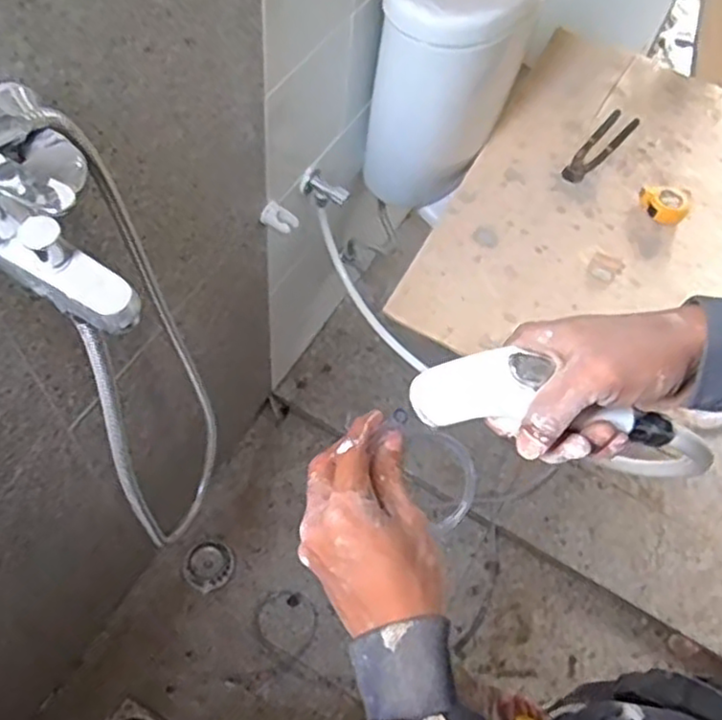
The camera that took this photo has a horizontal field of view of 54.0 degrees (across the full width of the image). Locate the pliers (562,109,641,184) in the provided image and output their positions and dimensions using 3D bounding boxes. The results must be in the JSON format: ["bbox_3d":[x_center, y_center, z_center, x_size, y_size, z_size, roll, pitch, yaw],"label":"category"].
[{"bbox_3d":[0.437,-0.394,1.297,0.048,0.015,0.230,35,60,18],"label":"pliers"}]

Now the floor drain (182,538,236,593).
[{"bbox_3d":[-0.285,0.381,1.327,0.093,0.014,0.087,-18,59,-16],"label":"floor drain"}]

